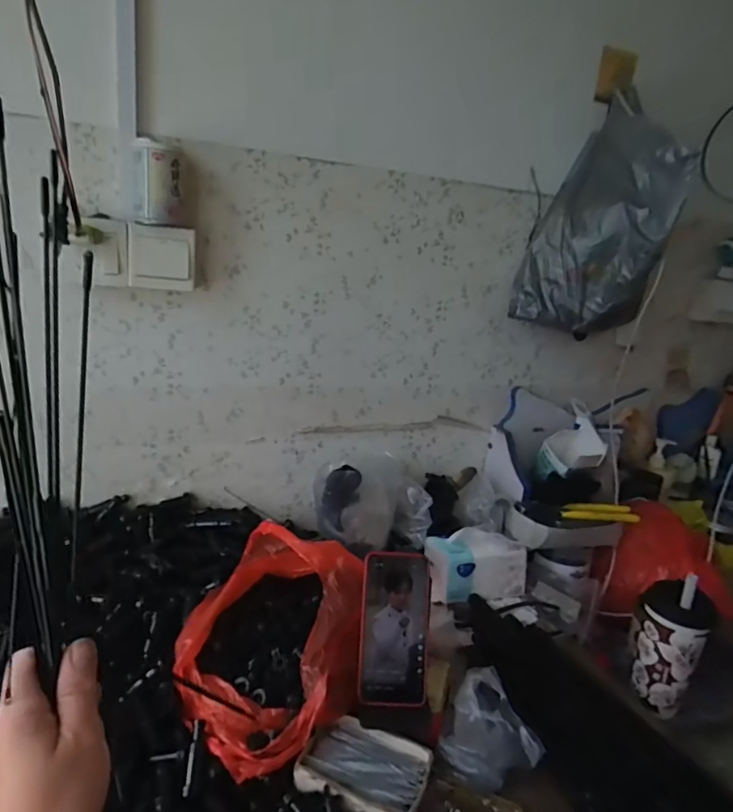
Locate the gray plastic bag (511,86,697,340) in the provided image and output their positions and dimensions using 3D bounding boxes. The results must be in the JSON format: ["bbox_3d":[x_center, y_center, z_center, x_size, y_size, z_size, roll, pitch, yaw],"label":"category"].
[{"bbox_3d":[0.360,-0.304,0.853,0.190,0.351,0.235,9,16,13],"label":"gray plastic bag"}]

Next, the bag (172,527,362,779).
[{"bbox_3d":[-0.108,0.260,0.637,0.198,0.146,0.256,5,16,-1],"label":"bag"}]

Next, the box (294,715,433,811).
[{"bbox_3d":[-0.002,0.373,0.554,0.122,0.020,0.085,11,16,17],"label":"box"}]

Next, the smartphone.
[{"bbox_3d":[0.033,0.254,0.617,0.077,0.162,0.010,4,-15,-7],"label":"smartphone"}]

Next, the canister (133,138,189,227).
[{"bbox_3d":[-0.274,-0.296,0.718,0.063,0.100,0.065,4,16,-6],"label":"canister"}]

